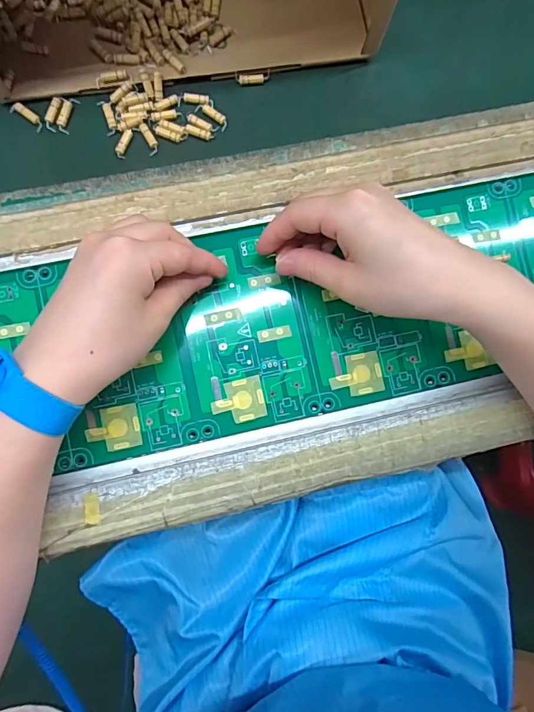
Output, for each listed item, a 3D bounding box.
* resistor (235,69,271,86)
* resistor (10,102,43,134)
[{"bbox_3d":[-0.009,-0.192,0.300,0.024,0.004,0.008,-8,88,-5],"label":"resistor"},{"bbox_3d":[-0.158,-0.158,0.288,0.024,0.004,0.008,38,84,-2],"label":"resistor"}]

